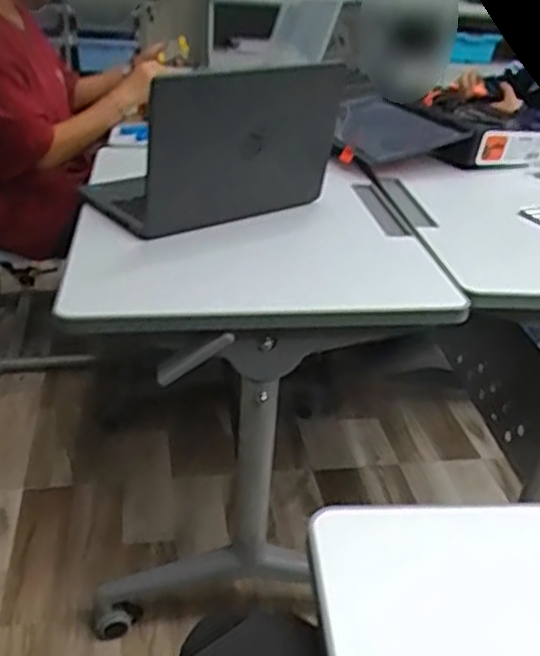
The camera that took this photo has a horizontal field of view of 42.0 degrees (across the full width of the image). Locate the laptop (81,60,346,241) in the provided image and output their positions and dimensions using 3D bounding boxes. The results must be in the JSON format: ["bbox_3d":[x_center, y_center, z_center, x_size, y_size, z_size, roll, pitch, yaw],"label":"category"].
[{"bbox_3d":[-0.103,-0.293,1.054,0.305,0.208,0.272,-21,38,-36],"label":"laptop"}]

